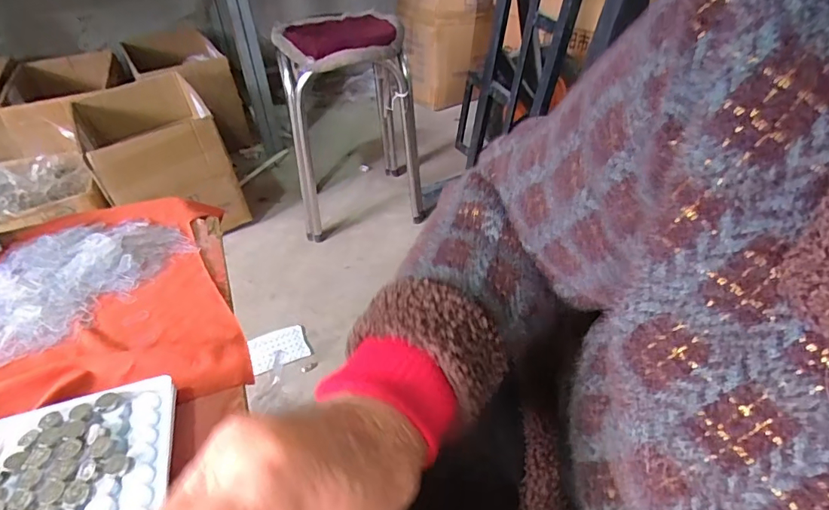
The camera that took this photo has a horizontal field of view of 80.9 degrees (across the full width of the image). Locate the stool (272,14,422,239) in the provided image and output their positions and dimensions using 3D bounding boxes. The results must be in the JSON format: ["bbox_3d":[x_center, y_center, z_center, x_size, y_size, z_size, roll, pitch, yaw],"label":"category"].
[{"bbox_3d":[-0.153,-0.310,1.175,0.289,0.455,0.288,-11,41,-10],"label":"stool"}]

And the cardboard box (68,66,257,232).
[{"bbox_3d":[-0.661,-0.254,1.254,0.275,0.271,0.420,-26,45,-25],"label":"cardboard box"}]

